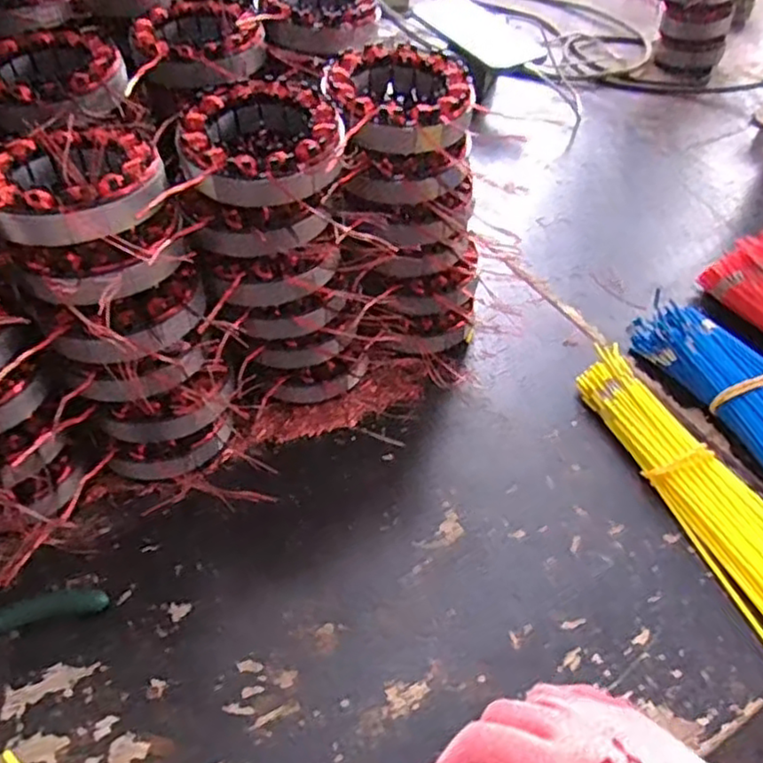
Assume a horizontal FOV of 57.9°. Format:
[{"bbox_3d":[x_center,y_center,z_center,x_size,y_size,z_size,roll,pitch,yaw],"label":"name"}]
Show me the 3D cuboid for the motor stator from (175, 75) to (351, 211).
[{"bbox_3d":[-0.064,-0.130,0.378,0.086,0.032,0.085,3,46,-2],"label":"motor stator"}]

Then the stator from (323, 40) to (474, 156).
[{"bbox_3d":[0.010,-0.169,0.409,0.083,0.030,0.084,-1,46,-6],"label":"stator"}]

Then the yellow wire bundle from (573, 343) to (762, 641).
[{"bbox_3d":[0.210,0.074,0.429,0.065,0.023,0.245,-13,49,-17],"label":"yellow wire bundle"}]

